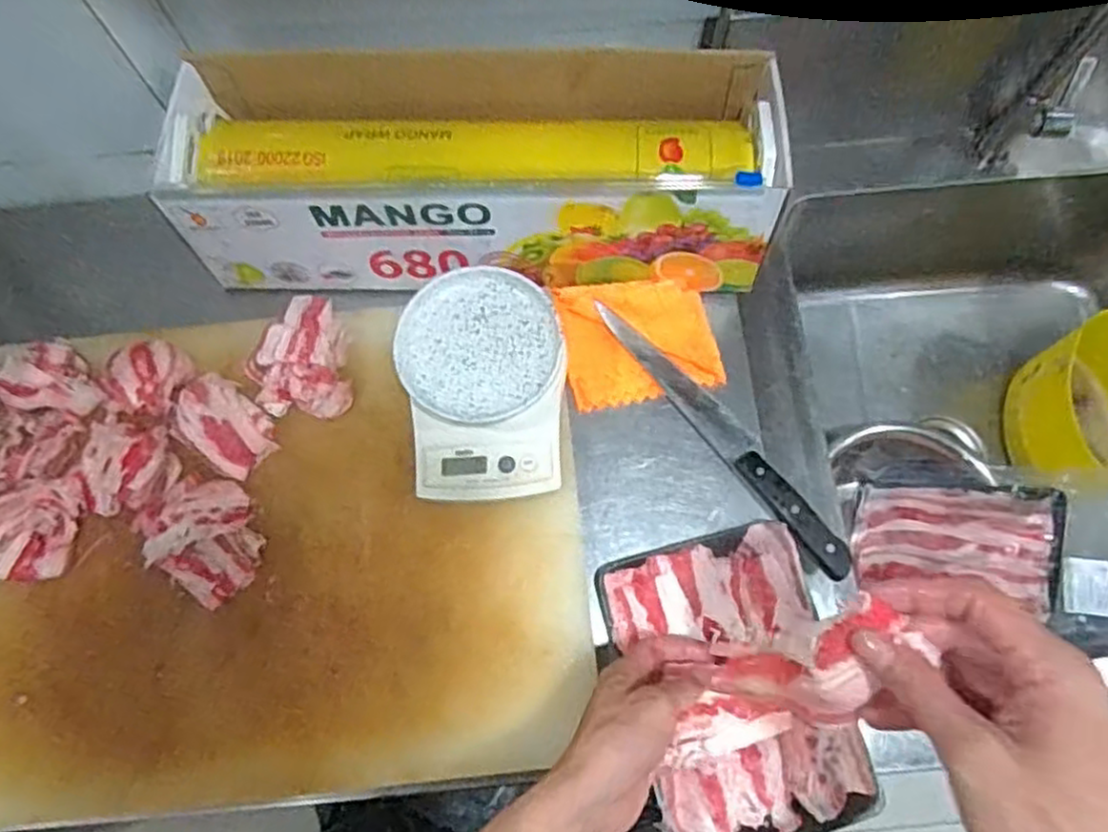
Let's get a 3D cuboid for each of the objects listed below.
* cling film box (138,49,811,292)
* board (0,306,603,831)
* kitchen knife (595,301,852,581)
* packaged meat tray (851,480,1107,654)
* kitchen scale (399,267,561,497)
[{"bbox_3d":[-0.067,-0.216,0.636,0.498,0.116,0.167,0,72,0],"label":"cling film box"},{"bbox_3d":[-0.269,0.108,0.595,0.594,0.033,0.394,-6,74,0],"label":"board"},{"bbox_3d":[0.146,0.012,0.627,0.031,0.020,0.296,-37,73,-10],"label":"kitchen knife"},{"bbox_3d":[0.483,0.152,0.824,0.281,0.030,0.167,-3,56,46],"label":"packaged meat tray"},{"bbox_3d":[-0.059,-0.028,0.609,0.139,0.054,0.190,-3,71,1],"label":"kitchen scale"}]

